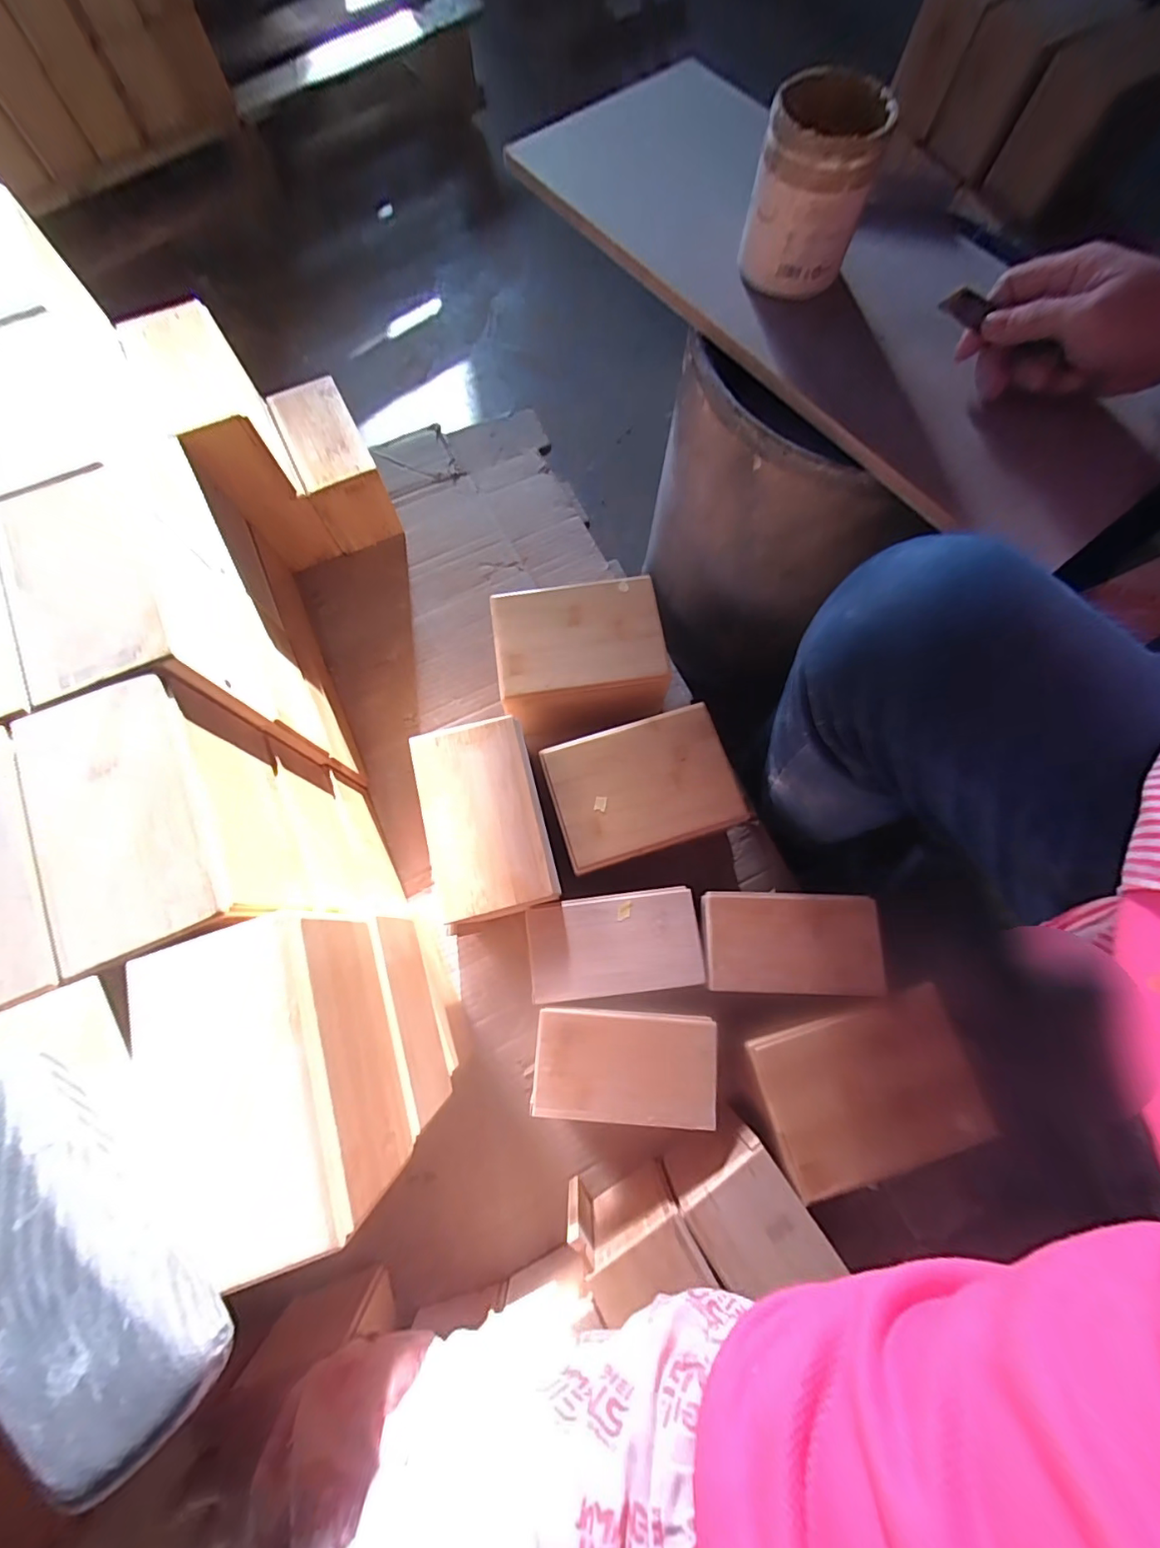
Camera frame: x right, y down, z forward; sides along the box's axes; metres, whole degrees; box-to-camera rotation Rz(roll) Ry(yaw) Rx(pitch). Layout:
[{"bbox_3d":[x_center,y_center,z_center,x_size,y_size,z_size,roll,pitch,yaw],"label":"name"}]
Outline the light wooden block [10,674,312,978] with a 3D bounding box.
[{"bbox_3d":[-0.238,0.031,0.314,0.087,0.091,0.139,-23,76,-7],"label":"light wooden block"}]

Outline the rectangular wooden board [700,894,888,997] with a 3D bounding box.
[{"bbox_3d":[0.180,0.142,0.449,0.145,0.012,0.080,2,75,0],"label":"rectangular wooden board"}]

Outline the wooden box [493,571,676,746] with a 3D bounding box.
[{"bbox_3d":[0.000,-0.117,0.568,0.168,0.104,0.135,-8,75,-3],"label":"wooden box"}]

